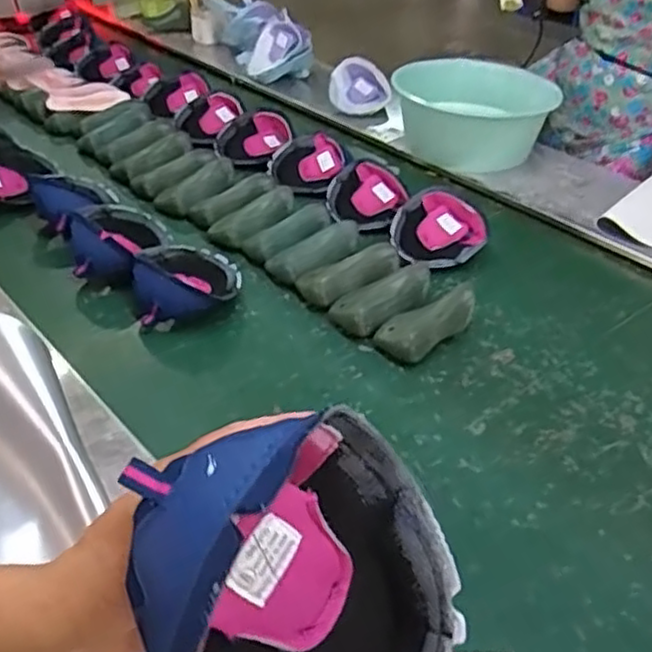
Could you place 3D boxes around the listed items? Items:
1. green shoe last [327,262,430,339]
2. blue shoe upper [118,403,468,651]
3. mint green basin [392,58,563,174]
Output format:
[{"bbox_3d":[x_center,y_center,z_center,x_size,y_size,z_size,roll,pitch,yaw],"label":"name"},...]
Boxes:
[{"bbox_3d":[0.081,-0.043,0.934,0.151,0.048,0.076,-25,45,-32],"label":"green shoe last"},{"bbox_3d":[-0.013,0.115,0.309,0.137,0.144,0.080,-12,-1,-28],"label":"blue shoe upper"},{"bbox_3d":[0.276,-0.421,1.359,0.249,0.133,0.258,-10,39,-17],"label":"mint green basin"}]

